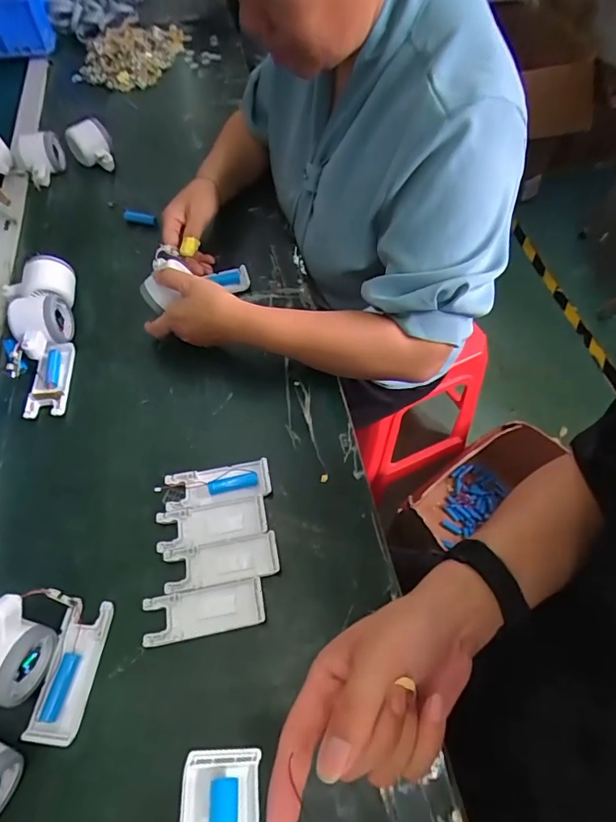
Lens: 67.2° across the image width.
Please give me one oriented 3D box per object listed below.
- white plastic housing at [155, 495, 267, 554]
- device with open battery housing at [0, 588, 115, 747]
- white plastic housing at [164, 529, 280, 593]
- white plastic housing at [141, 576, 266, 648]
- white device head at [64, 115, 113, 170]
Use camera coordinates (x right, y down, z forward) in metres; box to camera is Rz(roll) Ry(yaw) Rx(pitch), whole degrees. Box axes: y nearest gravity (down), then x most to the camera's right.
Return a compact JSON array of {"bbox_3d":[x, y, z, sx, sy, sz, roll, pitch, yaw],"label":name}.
[{"bbox_3d":[-0.094,0.109,0.453,0.102,0.007,0.039,-10,59,-5],"label":"white plastic housing"},{"bbox_3d":[-0.223,0.197,0.366,0.091,0.069,0.103,7,59,5],"label":"device with open battery housing"},{"bbox_3d":[-0.080,0.140,0.432,0.102,0.007,0.039,-9,59,-5],"label":"white plastic housing"},{"bbox_3d":[-0.090,0.175,0.406,0.101,0.008,0.040,-10,59,-5],"label":"white plastic housing"},{"bbox_3d":[-0.347,-0.426,0.743,0.066,0.054,0.055,-25,61,-12],"label":"white device head"}]

